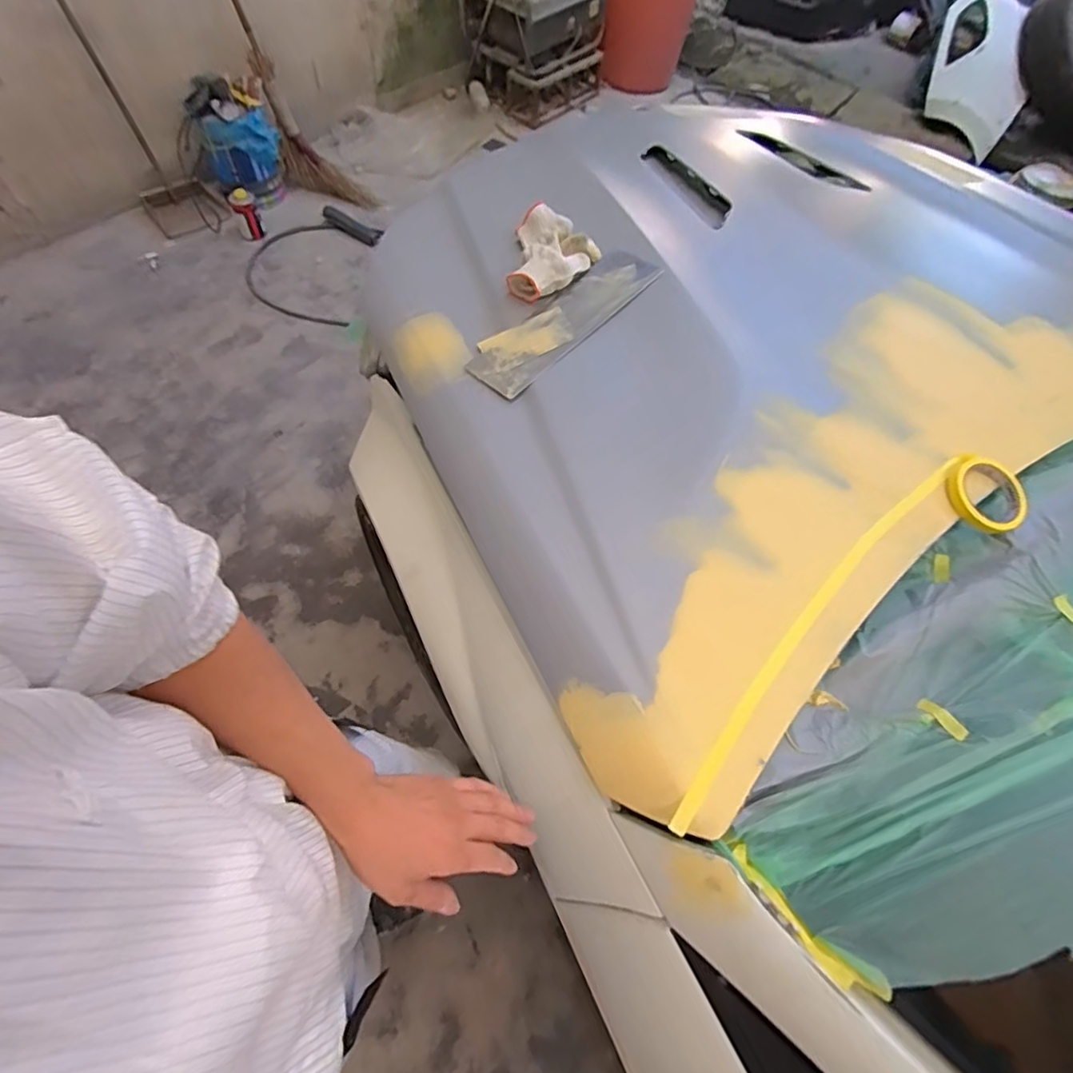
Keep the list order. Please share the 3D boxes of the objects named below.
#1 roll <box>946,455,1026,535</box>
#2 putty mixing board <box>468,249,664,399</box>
[{"bbox_3d":[0.567,-0.055,0.701,0.100,0.022,0.100,2,61,-4],"label":"roll"},{"bbox_3d":[0.046,-0.321,0.825,0.096,0.014,0.328,39,72,22],"label":"putty mixing board"}]

